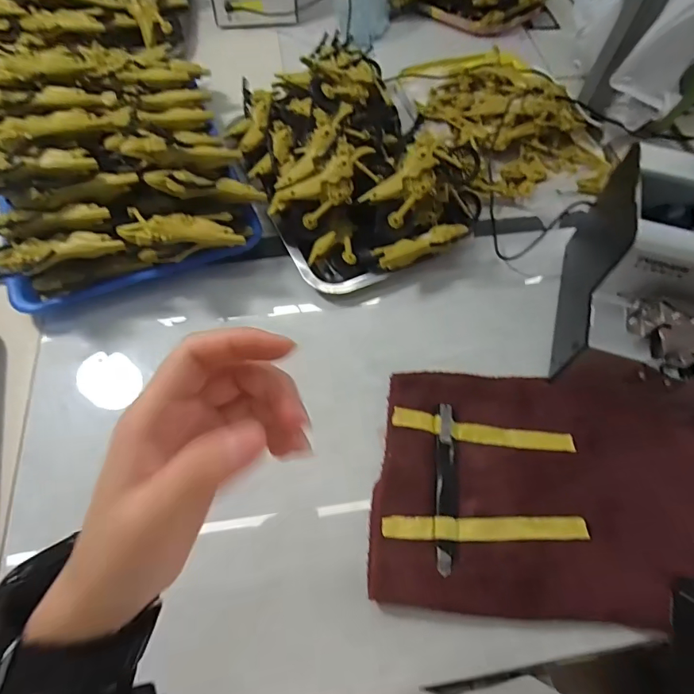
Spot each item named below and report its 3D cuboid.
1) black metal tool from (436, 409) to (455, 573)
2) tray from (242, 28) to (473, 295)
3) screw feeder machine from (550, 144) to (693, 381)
[{"bbox_3d":[0.083,0.114,0.373,0.016,0.007,0.135,5,62,0],"label":"black metal tool"},{"bbox_3d":[0.004,-0.216,0.498,0.217,0.115,0.296,-20,65,-13],"label":"tray"},{"bbox_3d":[0.282,-0.055,0.402,0.130,0.145,0.183,15,62,6],"label":"screw feeder machine"}]

